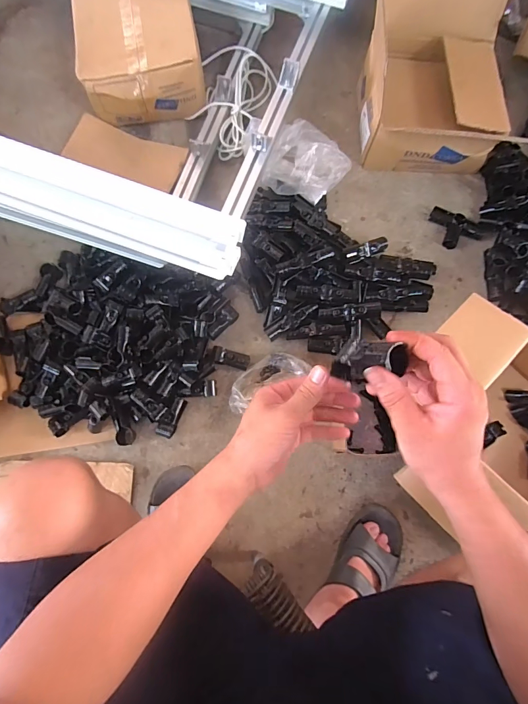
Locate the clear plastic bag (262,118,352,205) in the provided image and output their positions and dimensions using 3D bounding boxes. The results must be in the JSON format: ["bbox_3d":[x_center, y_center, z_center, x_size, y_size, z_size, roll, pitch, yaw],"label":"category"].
[{"bbox_3d":[0.107,-0.435,0.870,0.169,0.110,0.179,22,75,4],"label":"clear plastic bag"}]

